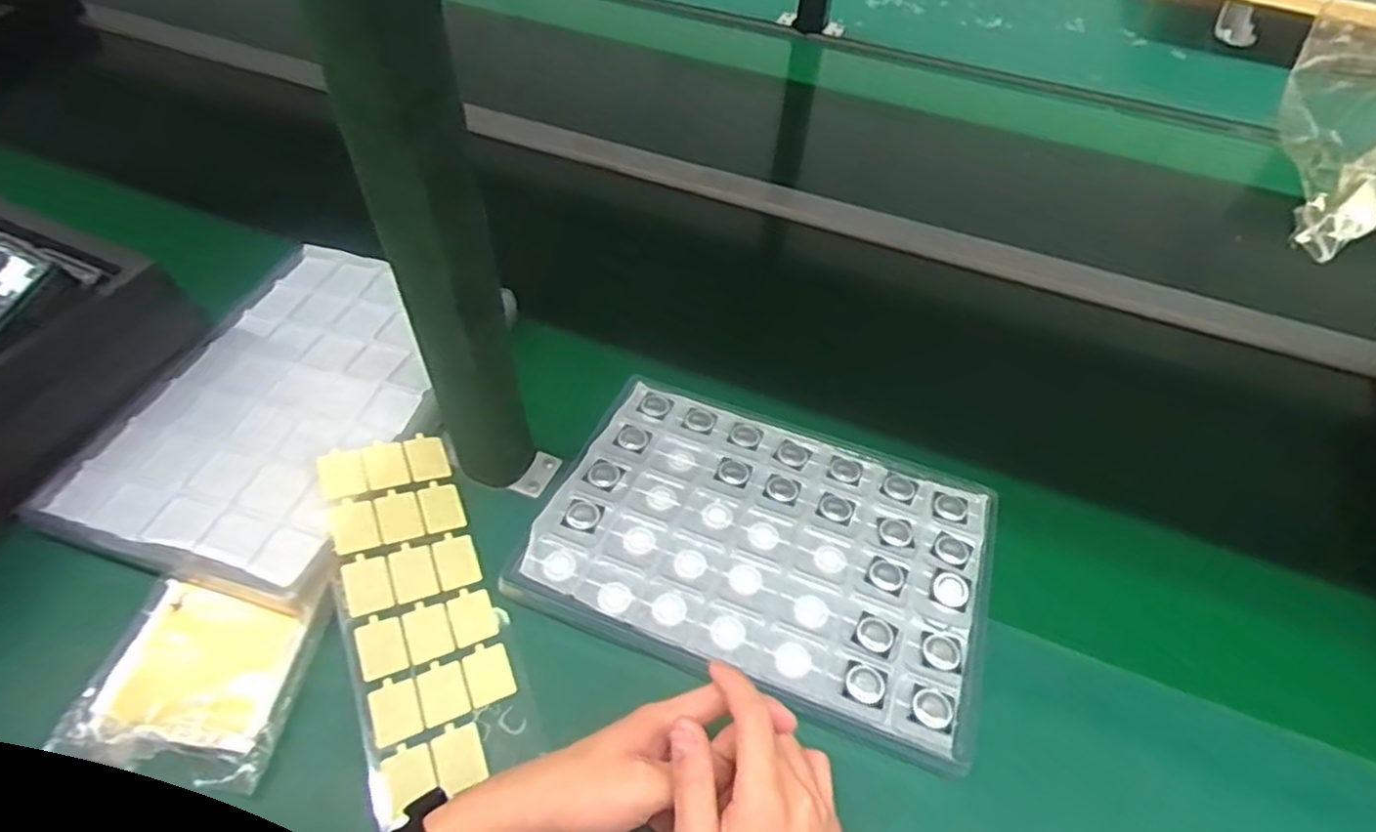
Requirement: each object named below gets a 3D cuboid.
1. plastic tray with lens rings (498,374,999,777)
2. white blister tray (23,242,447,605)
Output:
[{"bbox_3d":[0.060,0.084,0.524,0.313,0.012,0.231,18,53,13],"label":"plastic tray with lens rings"},{"bbox_3d":[-0.313,-0.016,0.579,0.222,0.025,0.316,16,52,9],"label":"white blister tray"}]

